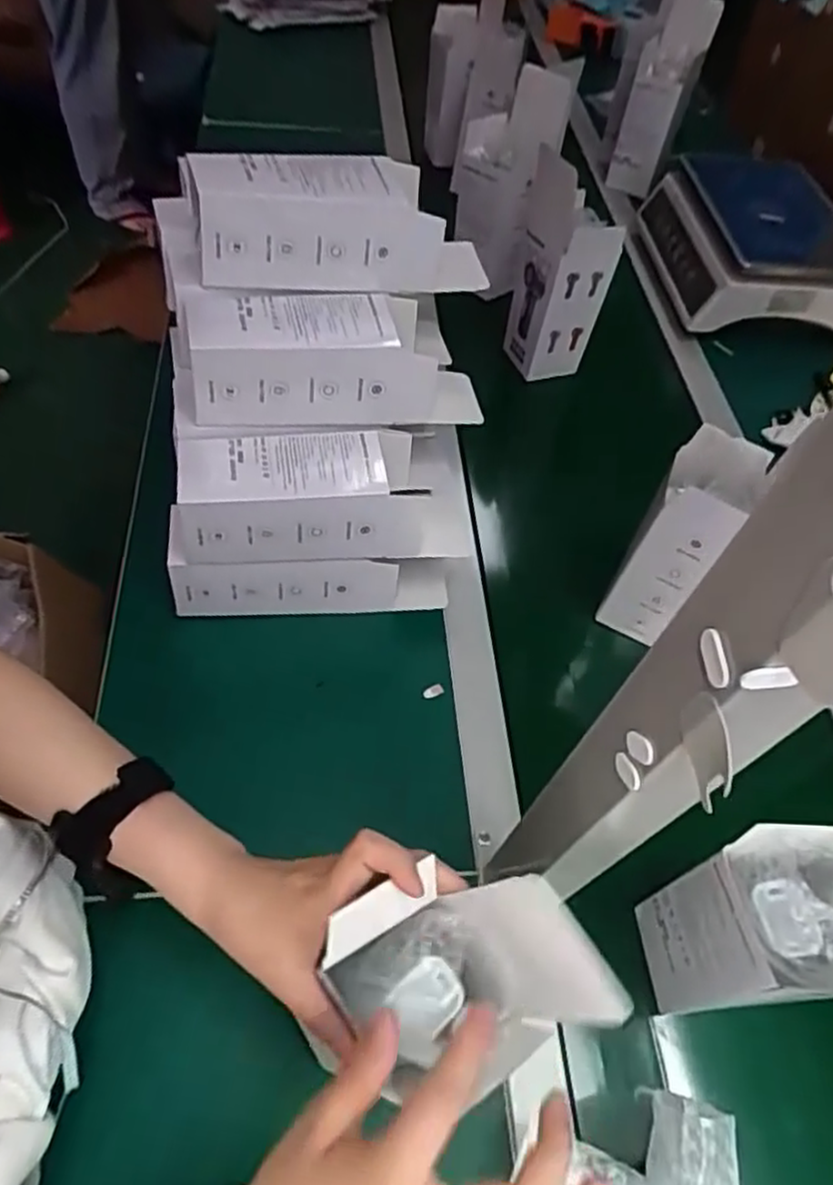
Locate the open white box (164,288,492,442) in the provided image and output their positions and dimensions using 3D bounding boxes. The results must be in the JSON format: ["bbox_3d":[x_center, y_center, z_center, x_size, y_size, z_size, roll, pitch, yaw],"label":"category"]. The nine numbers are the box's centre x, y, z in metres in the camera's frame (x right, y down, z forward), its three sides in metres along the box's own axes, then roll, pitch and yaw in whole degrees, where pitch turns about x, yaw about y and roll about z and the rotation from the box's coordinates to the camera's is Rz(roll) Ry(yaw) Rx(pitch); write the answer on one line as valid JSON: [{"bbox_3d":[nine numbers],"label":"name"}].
[{"bbox_3d":[-0.071,-0.193,0.593,0.250,0.084,0.091,-6,56,-9],"label":"open white box"}]

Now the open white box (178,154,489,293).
[{"bbox_3d":[-0.056,-0.302,0.581,0.242,0.082,0.083,-11,57,-12],"label":"open white box"}]

